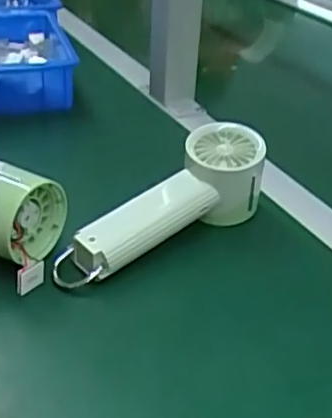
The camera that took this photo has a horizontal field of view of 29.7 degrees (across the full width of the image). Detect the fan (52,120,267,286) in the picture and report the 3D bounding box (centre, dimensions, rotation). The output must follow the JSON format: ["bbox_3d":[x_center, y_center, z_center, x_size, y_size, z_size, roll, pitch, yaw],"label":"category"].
[{"bbox_3d":[-0.004,0.007,0.480,0.190,0.062,0.059,-33,46,-23],"label":"fan"}]

